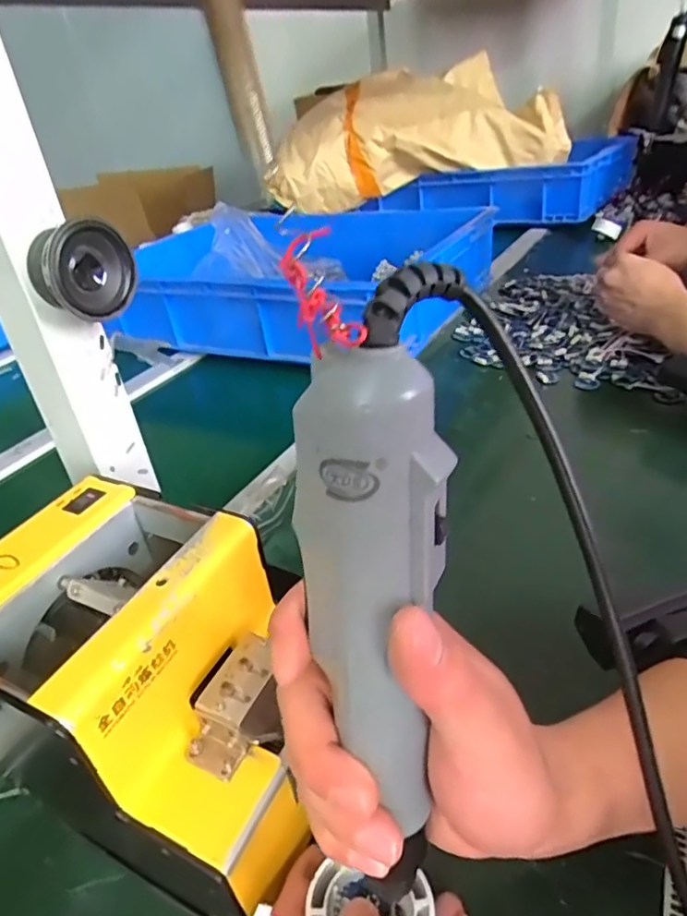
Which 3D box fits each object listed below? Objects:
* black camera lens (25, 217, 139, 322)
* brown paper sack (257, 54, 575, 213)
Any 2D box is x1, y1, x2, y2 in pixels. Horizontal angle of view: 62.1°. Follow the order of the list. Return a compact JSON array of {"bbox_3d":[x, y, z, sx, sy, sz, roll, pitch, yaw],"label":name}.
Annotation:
[{"bbox_3d":[-0.144,-0.106,0.319,0.052,0.049,0.028,-32,40,-32],"label":"black camera lens"},{"bbox_3d":[0.183,-0.811,1.428,0.702,0.240,0.351,-1,34,10],"label":"brown paper sack"}]

